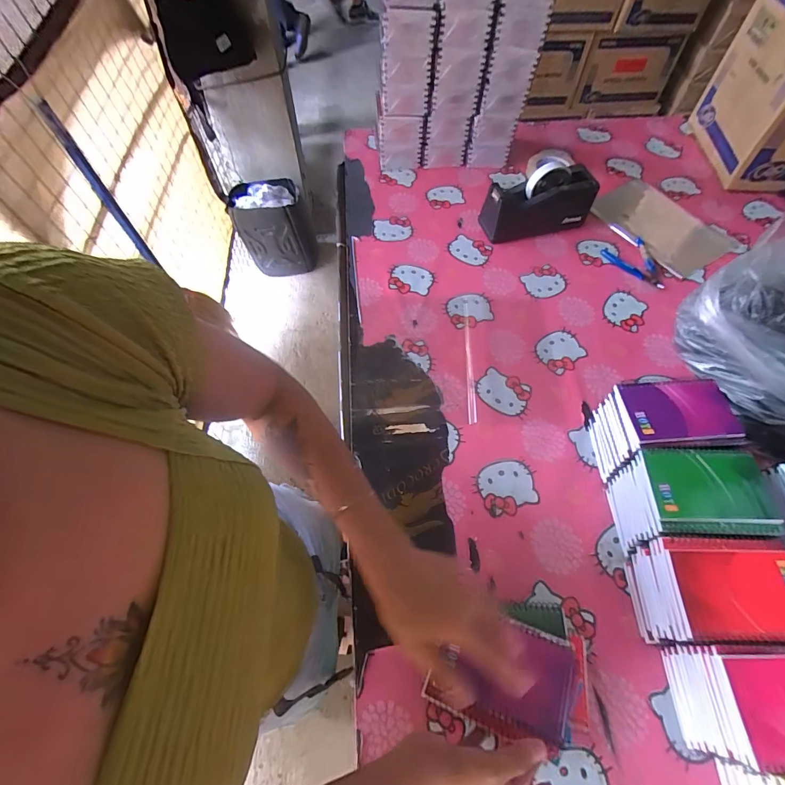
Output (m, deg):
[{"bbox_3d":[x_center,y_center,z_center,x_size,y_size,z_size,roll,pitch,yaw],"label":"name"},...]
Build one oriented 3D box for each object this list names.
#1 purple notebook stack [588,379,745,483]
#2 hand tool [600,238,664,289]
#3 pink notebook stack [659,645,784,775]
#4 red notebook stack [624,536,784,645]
[{"bbox_3d":[0.352,0.051,0.551,0.134,0.114,0.095,-4,60,-2],"label":"purple notebook stack"},{"bbox_3d":[0.459,-0.238,0.772,0.088,0.007,0.115,-19,62,-11],"label":"hand tool"},{"bbox_3d":[0.363,0.301,0.410,0.143,0.110,0.097,-1,60,-1],"label":"pink notebook stack"},{"bbox_3d":[0.351,0.219,0.456,0.136,0.106,0.097,1,60,0],"label":"red notebook stack"}]

